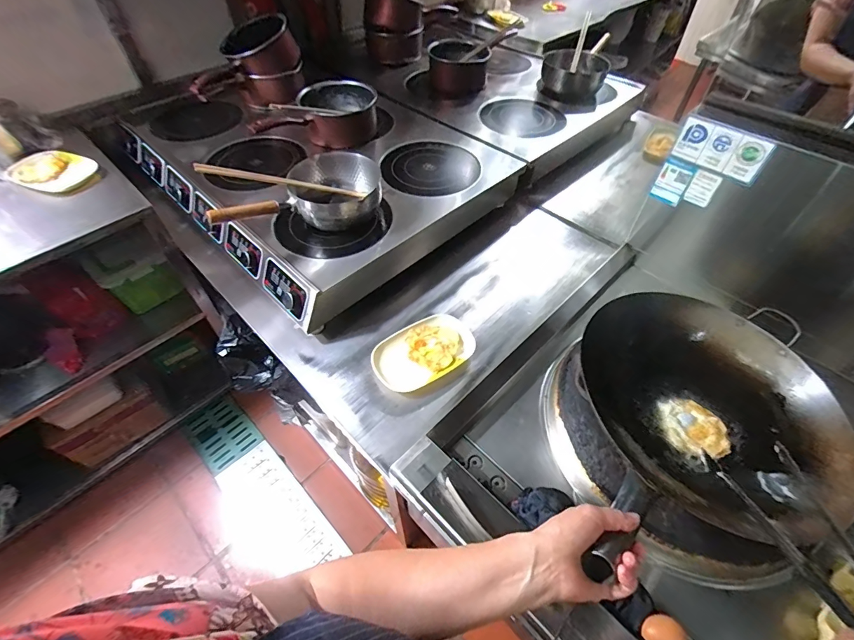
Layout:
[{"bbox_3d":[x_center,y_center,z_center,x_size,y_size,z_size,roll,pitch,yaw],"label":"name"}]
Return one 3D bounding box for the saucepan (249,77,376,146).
[{"bbox_3d":[-0.326,-0.597,1.187,0.387,0.129,0.190,-25,56,-19],"label":"saucepan"}]

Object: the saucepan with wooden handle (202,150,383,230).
[{"bbox_3d":[-0.295,-0.283,0.960,0.373,0.116,0.206,-12,53,-10],"label":"saucepan with wooden handle"}]

